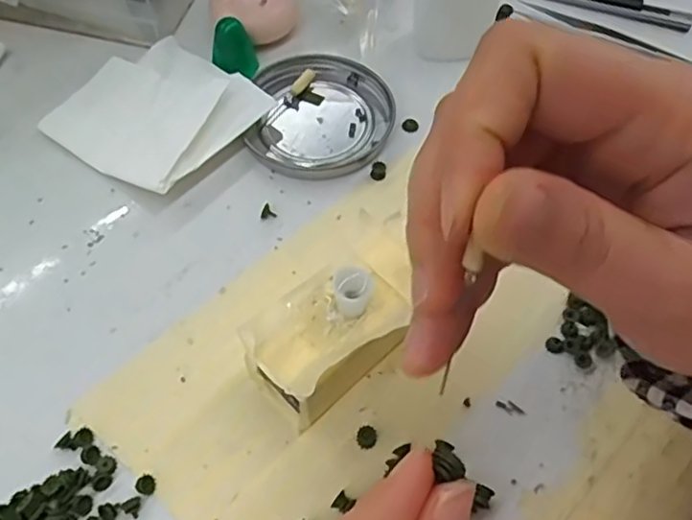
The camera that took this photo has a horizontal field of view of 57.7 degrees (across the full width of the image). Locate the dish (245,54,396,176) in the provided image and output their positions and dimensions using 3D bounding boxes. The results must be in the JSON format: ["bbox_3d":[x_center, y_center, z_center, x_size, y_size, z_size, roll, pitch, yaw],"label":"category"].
[{"bbox_3d":[-0.012,-0.077,0.324,0.071,0.009,0.077,1,59,-1],"label":"dish"}]

